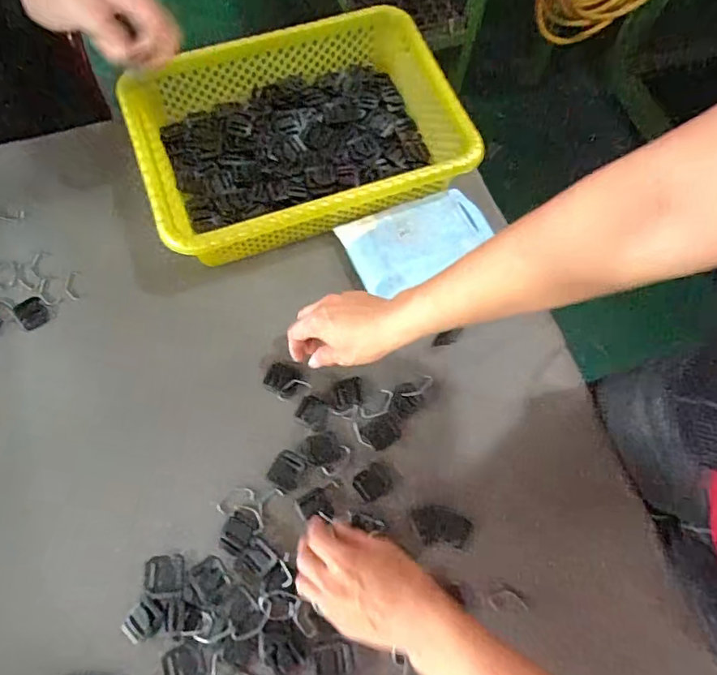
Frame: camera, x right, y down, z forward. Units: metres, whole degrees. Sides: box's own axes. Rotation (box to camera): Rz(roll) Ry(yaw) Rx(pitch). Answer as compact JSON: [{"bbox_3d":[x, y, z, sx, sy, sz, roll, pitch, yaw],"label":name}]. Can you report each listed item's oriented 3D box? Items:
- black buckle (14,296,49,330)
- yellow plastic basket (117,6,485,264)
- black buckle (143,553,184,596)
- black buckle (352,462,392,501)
[{"bbox_3d":[-0.359,-0.027,0.569,0.029,0.004,0.036,-35,74,-14],"label":"black buckle"},{"bbox_3d":[-0.068,-0.230,0.607,0.347,0.089,0.247,-19,71,-9],"label":"yellow plastic basket"},{"bbox_3d":[-0.180,0.219,0.477,0.036,0.004,0.033,-4,69,-4],"label":"black buckle"},{"bbox_3d":[0.014,0.144,0.514,0.035,0.004,0.031,-34,74,-14],"label":"black buckle"}]

